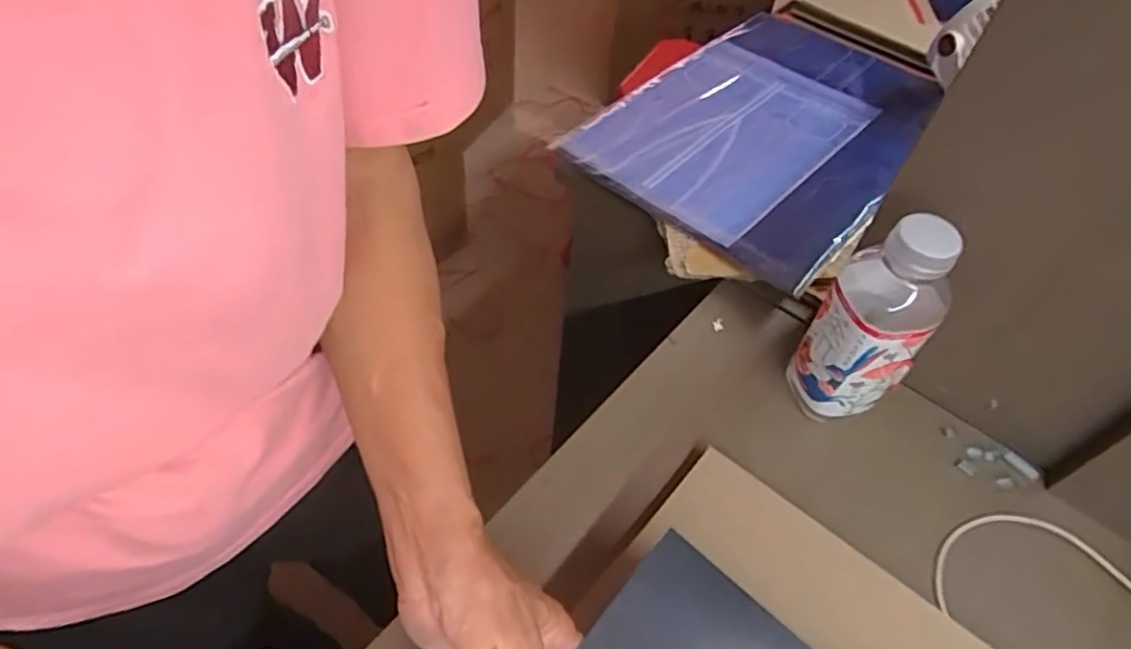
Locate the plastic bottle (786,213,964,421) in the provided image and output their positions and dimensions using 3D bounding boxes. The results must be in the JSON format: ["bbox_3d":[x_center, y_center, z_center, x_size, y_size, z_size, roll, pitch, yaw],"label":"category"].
[{"bbox_3d":[0.223,0.002,0.489,0.073,0.186,0.074,37,58,20],"label":"plastic bottle"}]

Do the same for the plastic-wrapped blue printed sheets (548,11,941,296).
[{"bbox_3d":[0.232,-0.220,0.730,0.405,0.030,0.296,-36,61,-27],"label":"plastic-wrapped blue printed sheets"}]

